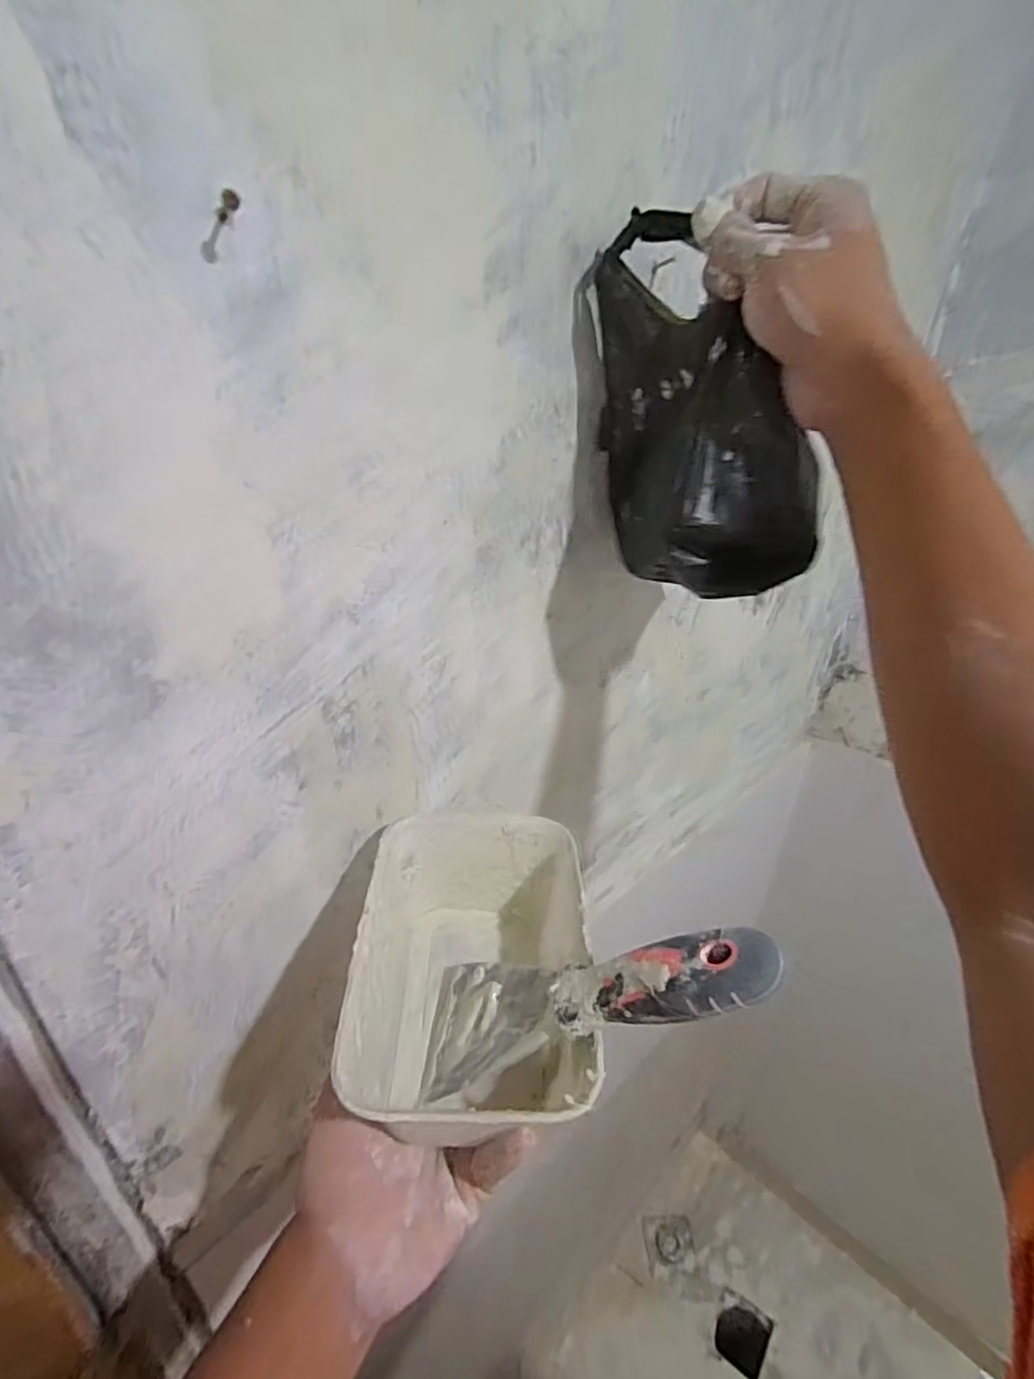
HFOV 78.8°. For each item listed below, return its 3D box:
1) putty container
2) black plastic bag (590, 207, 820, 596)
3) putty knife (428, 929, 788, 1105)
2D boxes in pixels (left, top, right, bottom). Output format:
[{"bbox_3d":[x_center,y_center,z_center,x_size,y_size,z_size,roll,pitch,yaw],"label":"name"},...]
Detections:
[{"bbox_3d":[-0.022,0.159,0.349,0.116,0.086,0.167,-2,26,-1],"label":"putty container"},{"bbox_3d":[0.109,-0.158,0.359,0.102,0.188,0.087,-5,26,-7],"label":"black plastic bag"},{"bbox_3d":[0.023,0.149,0.298,0.205,0.025,0.059,-33,6,36],"label":"putty knife"}]

